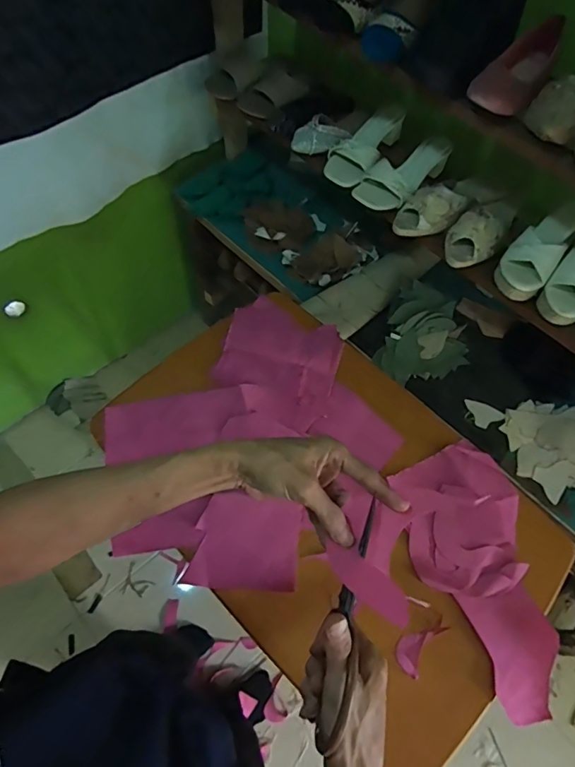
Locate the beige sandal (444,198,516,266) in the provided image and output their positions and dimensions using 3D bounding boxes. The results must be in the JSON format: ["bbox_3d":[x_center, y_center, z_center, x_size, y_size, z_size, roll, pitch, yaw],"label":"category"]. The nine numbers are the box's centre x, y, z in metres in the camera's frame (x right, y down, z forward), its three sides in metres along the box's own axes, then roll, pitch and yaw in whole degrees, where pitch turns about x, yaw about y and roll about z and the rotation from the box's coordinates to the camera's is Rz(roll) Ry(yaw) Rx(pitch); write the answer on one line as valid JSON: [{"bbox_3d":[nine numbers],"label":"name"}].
[{"bbox_3d":[0.368,-0.300,0.872,0.092,0.058,0.215,32,64,13],"label":"beige sandal"}]

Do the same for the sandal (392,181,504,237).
[{"bbox_3d":[0.311,-0.351,0.893,0.248,0.060,0.083,-28,67,-18],"label":"sandal"}]

